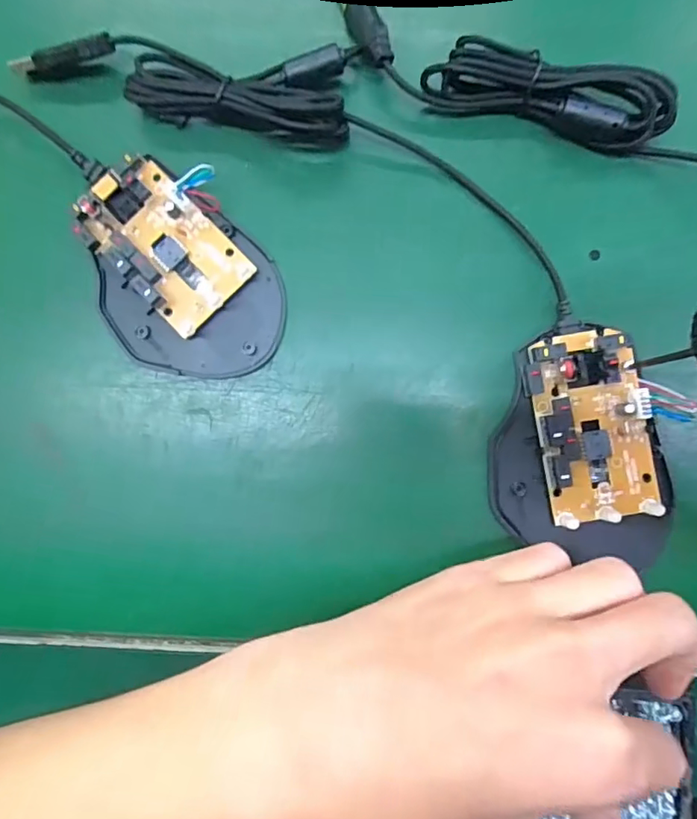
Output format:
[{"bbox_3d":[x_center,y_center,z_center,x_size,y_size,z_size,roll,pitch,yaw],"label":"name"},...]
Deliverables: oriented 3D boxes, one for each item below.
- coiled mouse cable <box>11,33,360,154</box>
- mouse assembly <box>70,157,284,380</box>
[{"bbox_3d":[-0.071,-0.140,0.232,0.145,0.019,0.039,7,89,4],"label":"coiled mouse cable"},{"bbox_3d":[-0.075,-0.059,0.229,0.072,0.020,0.099,-35,87,2],"label":"mouse assembly"}]

